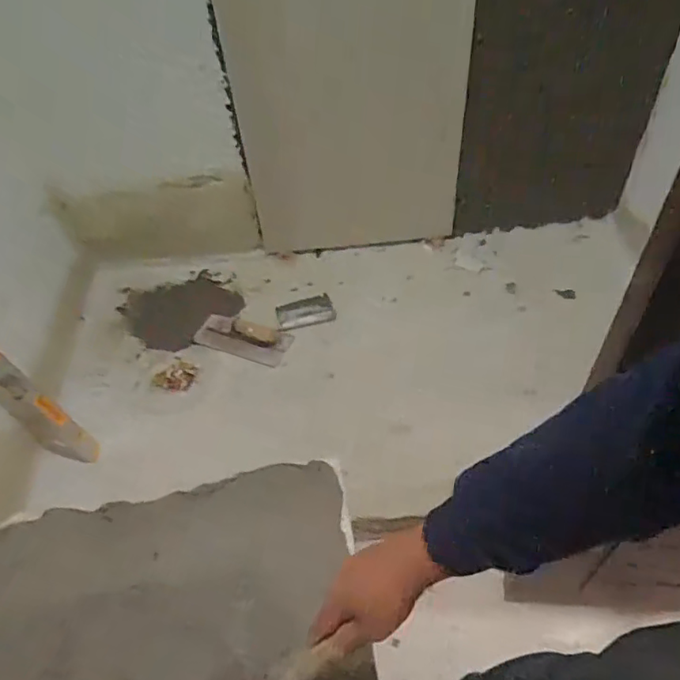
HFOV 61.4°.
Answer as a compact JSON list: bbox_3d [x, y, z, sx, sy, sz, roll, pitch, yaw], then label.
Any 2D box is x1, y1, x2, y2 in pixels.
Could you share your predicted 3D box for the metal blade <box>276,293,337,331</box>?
[{"bbox_3d":[-0.104,-0.087,1.724,0.172,0.017,0.090,-13,51,-8],"label":"metal blade"}]

